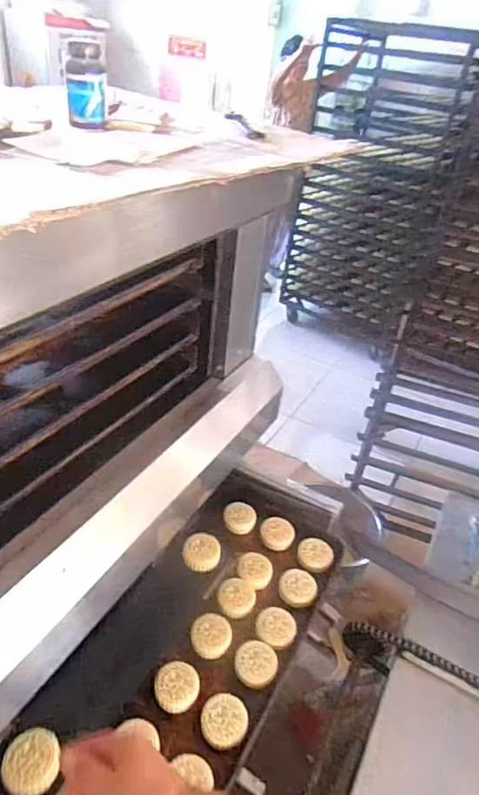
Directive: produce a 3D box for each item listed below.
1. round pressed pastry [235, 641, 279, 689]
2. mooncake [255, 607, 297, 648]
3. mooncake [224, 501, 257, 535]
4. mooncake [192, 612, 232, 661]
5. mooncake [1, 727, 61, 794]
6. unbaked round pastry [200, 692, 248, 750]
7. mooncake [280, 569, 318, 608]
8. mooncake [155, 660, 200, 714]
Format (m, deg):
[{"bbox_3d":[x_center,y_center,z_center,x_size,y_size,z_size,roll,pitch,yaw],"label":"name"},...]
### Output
[{"bbox_3d":[0.030,0.452,0.871,0.070,0.015,0.074,4,36,-3],"label":"round pressed pastry"},{"bbox_3d":[0.066,0.414,0.924,0.072,0.019,0.067,4,36,-3],"label":"mooncake"},{"bbox_3d":[0.001,0.265,1.126,0.070,0.028,0.073,4,36,-3],"label":"mooncake"},{"bbox_3d":[-0.050,0.424,0.914,0.070,0.020,0.074,4,36,-3],"label":"mooncake"},{"bbox_3d":[-0.274,0.480,0.677,0.068,0.022,0.081,-4,38,-14],"label":"mooncake"},{"bbox_3d":[-0.023,0.504,0.799,0.070,0.025,0.078,4,36,-4],"label":"unbaked round pastry"},{"bbox_3d":[0.115,0.372,0.999,0.074,0.021,0.069,4,36,-3],"label":"mooncake"},{"bbox_3d":[-0.102,0.473,0.838,0.069,0.016,0.078,9,36,4],"label":"mooncake"}]

